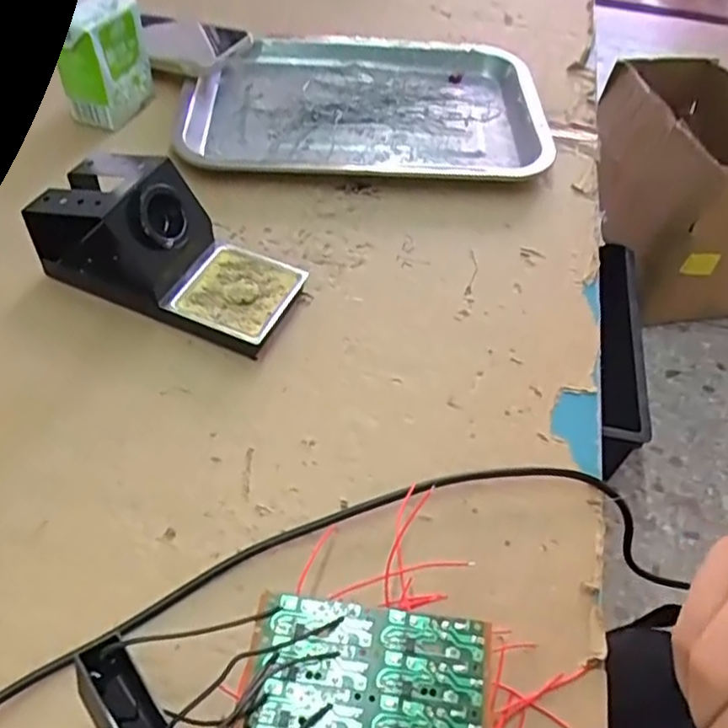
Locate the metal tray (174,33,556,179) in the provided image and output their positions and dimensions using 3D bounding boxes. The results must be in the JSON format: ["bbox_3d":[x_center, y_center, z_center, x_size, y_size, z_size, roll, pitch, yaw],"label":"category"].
[{"bbox_3d":[0.000,-0.232,0.590,0.299,0.027,0.221,-1,52,-5],"label":"metal tray"}]

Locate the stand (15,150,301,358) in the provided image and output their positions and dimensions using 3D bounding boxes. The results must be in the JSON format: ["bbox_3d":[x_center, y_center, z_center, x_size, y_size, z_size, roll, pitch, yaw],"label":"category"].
[{"bbox_3d":[-0.126,-0.076,0.425,0.164,0.075,0.073,19,52,10],"label":"stand"}]

